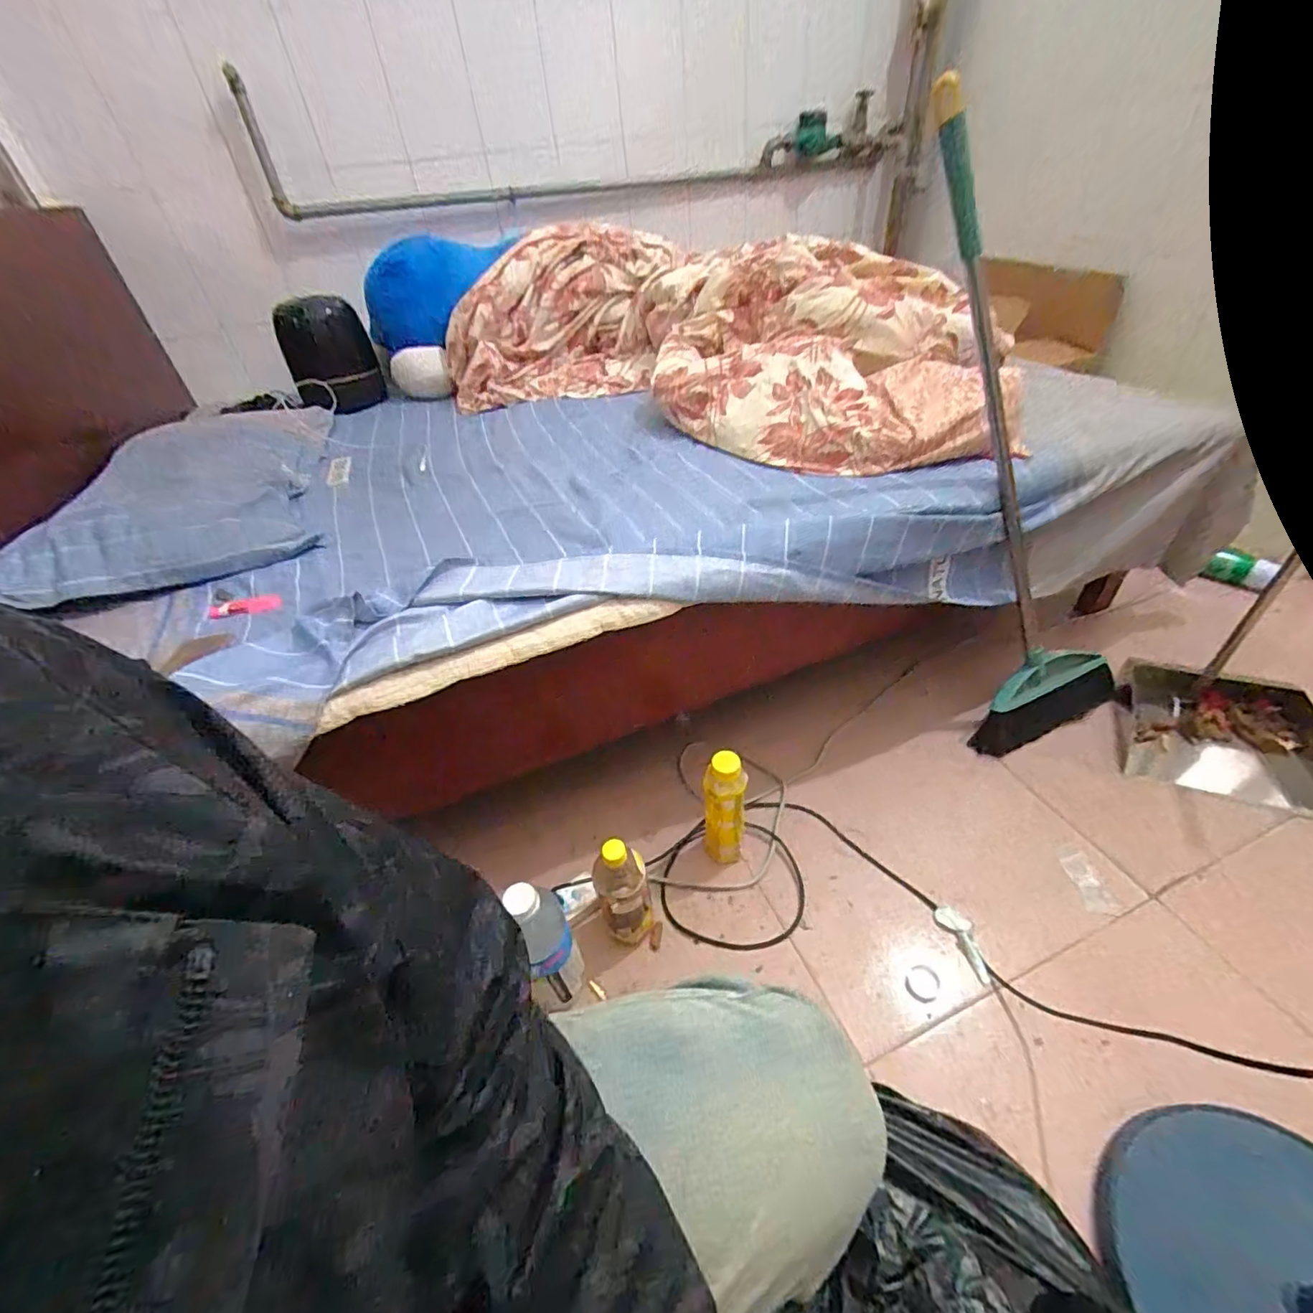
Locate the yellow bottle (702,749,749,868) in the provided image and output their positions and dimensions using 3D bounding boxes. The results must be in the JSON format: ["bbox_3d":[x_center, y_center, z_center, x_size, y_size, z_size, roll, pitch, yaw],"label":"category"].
[{"bbox_3d":[0.101,0.241,0.847,0.062,0.223,0.063,-1,43,6],"label":"yellow bottle"}]

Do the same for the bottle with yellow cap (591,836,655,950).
[{"bbox_3d":[-0.043,0.328,0.773,0.072,0.191,0.063,-16,43,-10],"label":"bottle with yellow cap"}]

